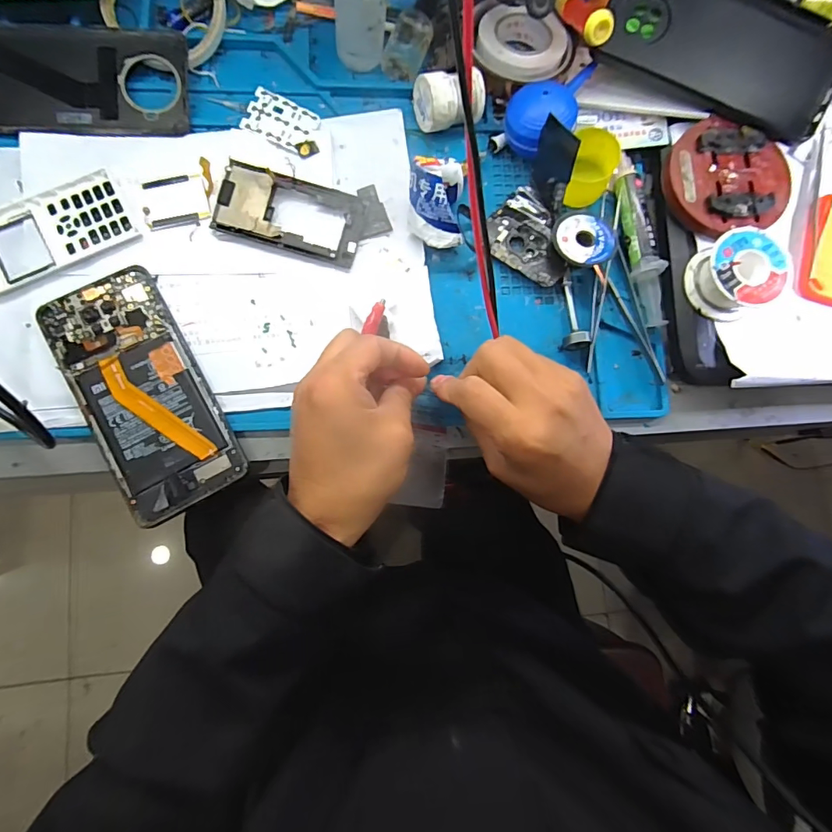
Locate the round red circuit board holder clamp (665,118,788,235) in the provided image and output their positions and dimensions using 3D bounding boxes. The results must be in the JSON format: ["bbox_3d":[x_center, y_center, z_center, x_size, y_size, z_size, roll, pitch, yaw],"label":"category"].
[{"bbox_3d":[0.223,-0.172,0.327,0.085,0.019,0.085,1,82,-4],"label":"round red circuit board holder clamp"}]

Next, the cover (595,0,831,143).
[{"bbox_3d":[0.218,-0.264,0.322,0.166,0.009,0.083,27,97,0],"label":"cover"}]

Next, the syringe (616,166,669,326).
[{"bbox_3d":[0.164,-0.123,0.331,0.019,0.014,0.116,-10,83,-6],"label":"syringe"}]

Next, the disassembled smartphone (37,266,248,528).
[{"bbox_3d":[-0.179,-0.016,0.298,0.073,0.013,0.163,-29,85,-8],"label":"disassembled smartphone"}]

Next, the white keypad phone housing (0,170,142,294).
[{"bbox_3d":[-0.250,-0.127,0.310,0.104,0.009,0.056,-27,85,-8],"label":"white keypad phone housing"}]

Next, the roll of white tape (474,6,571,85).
[{"bbox_3d":[0.078,-0.279,0.348,0.068,0.021,0.070,1,82,-4],"label":"roll of white tape"}]

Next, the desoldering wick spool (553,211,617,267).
[{"bbox_3d":[0.120,-0.125,0.320,0.042,0.011,0.041,1,82,-4],"label":"desoldering wick spool"}]

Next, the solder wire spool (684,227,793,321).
[{"bbox_3d":[0.216,-0.095,0.308,0.048,0.030,0.052,1,82,-4],"label":"solder wire spool"}]

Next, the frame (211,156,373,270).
[{"bbox_3d":[-0.088,-0.144,0.323,0.100,0.010,0.053,14,81,-2],"label":"frame"}]

